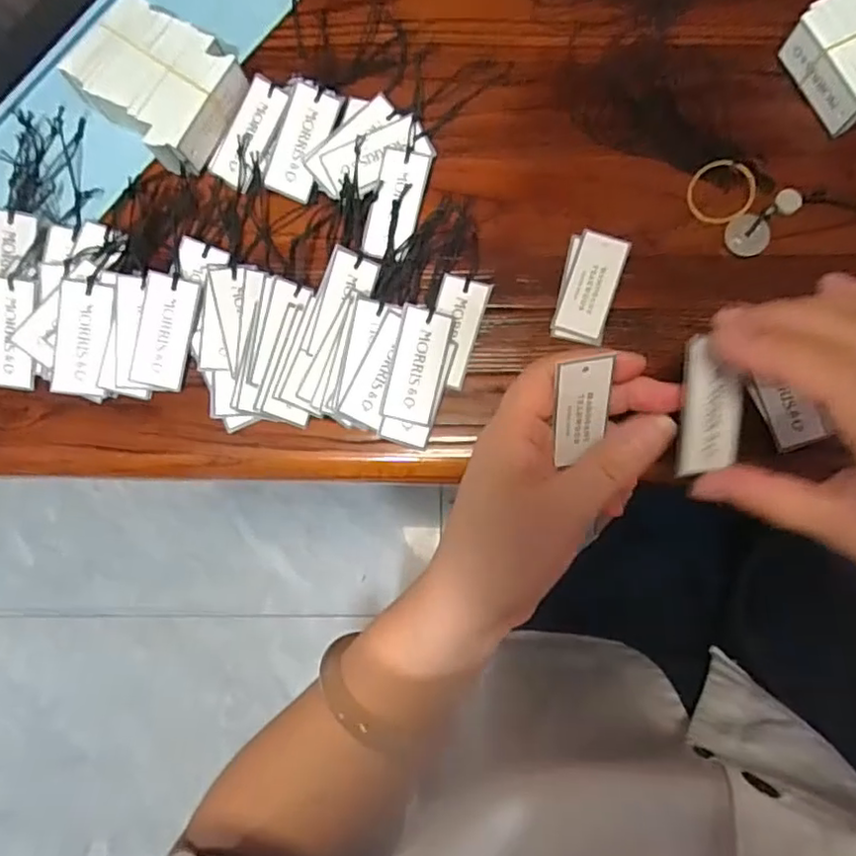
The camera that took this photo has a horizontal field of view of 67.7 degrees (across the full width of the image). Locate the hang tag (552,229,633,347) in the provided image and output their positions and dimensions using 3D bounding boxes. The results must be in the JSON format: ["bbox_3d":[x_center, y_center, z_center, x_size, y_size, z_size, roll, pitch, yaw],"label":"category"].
[{"bbox_3d":[0.085,-0.073,0.334,0.029,0.005,0.060,15,82,6],"label":"hang tag"}]

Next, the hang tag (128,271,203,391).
[{"bbox_3d":[-0.136,-0.050,0.331,0.026,0.004,0.057,12,93,-14],"label":"hang tag"}]

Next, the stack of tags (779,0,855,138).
[{"bbox_3d":[0.222,-0.193,0.330,0.050,0.024,0.061,-28,81,-1],"label":"stack of tags"}]

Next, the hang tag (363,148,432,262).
[{"bbox_3d":[-0.017,-0.119,0.340,0.025,0.006,0.063,11,82,5],"label":"hang tag"}]

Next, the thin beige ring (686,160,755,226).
[{"bbox_3d":[0.154,-0.124,0.336,0.033,0.005,0.032,0,91,15],"label":"thin beige ring"}]

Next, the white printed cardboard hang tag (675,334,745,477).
[{"bbox_3d":[0.117,-0.009,0.262,0.027,0.004,0.056,-1,102,-9],"label":"white printed cardboard hang tag"}]

